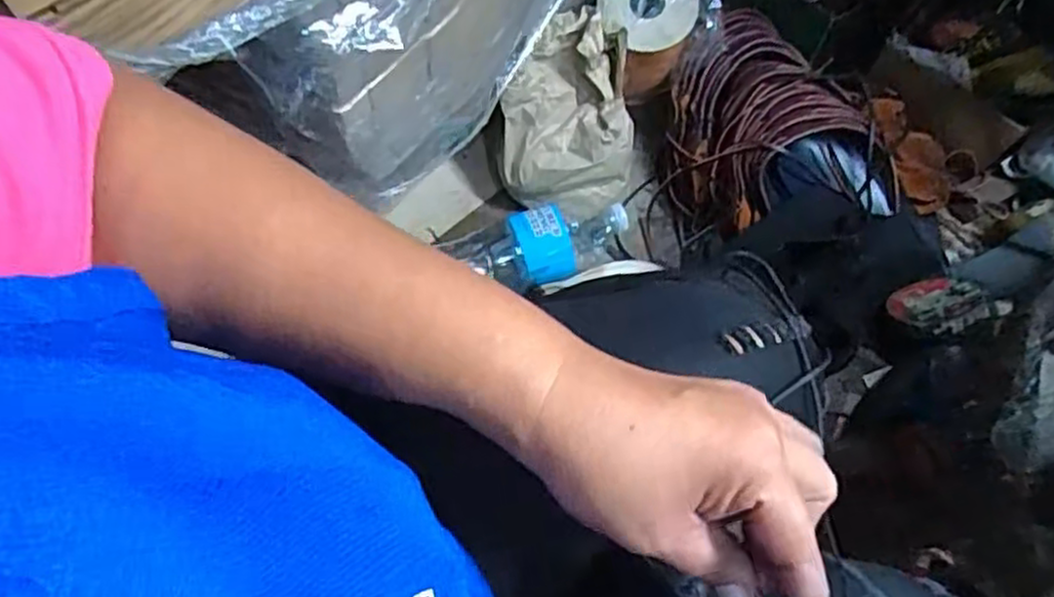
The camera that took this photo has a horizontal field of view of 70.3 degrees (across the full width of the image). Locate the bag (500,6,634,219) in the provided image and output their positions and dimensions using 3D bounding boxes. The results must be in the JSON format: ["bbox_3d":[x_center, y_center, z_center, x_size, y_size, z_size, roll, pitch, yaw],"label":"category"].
[{"bbox_3d":[0.038,-0.189,0.802,0.140,0.217,0.090,-6,26,5],"label":"bag"}]

